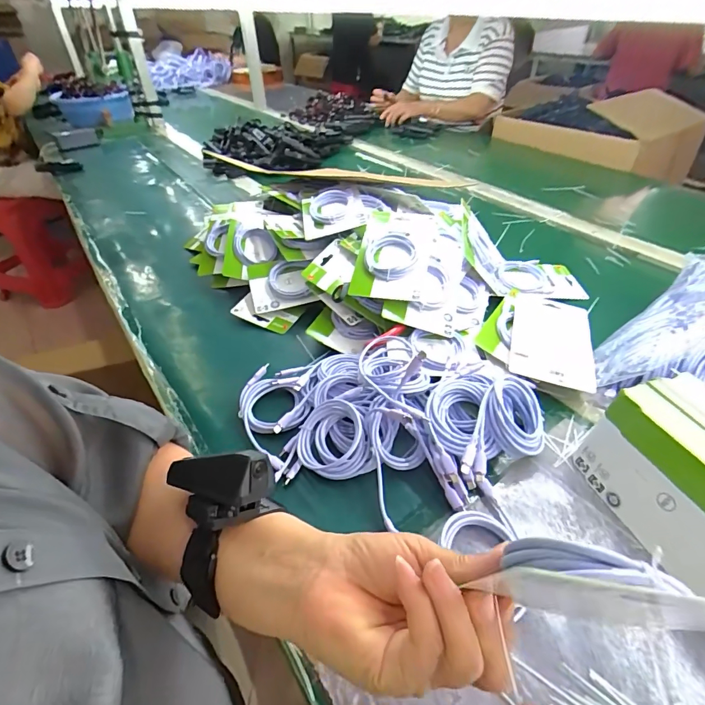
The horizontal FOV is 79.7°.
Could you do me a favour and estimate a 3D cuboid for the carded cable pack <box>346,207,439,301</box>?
[{"bbox_3d":[0.060,-0.146,0.614,0.105,0.025,0.180,10,55,9],"label":"carded cable pack"}]

